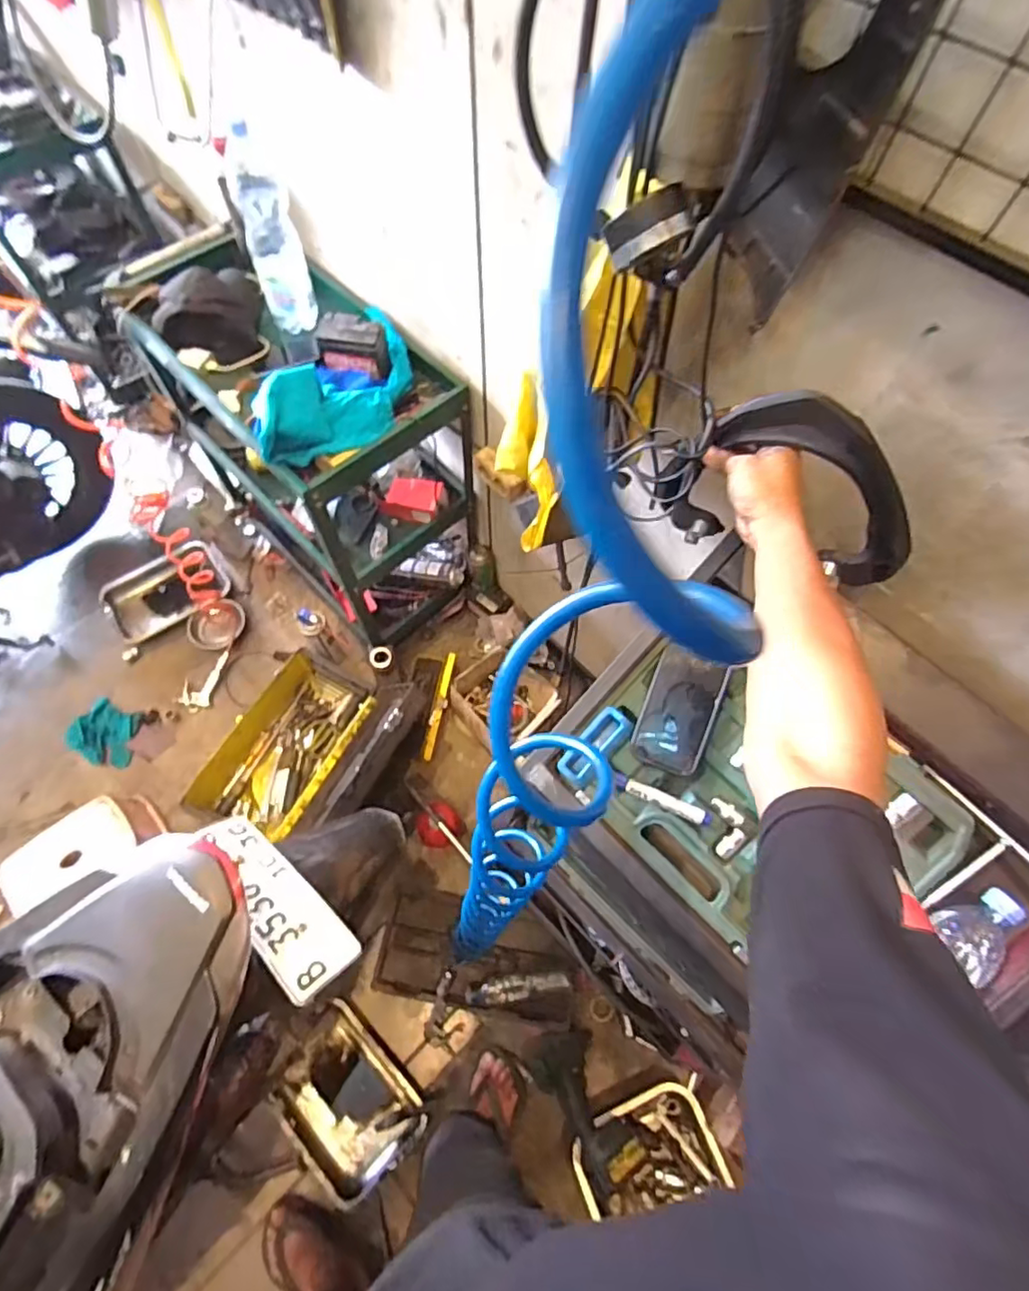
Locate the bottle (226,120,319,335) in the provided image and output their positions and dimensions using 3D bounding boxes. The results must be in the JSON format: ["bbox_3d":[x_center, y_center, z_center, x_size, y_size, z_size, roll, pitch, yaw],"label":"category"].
[{"bbox_3d":[-0.423,-0.708,1.033,0.088,0.290,0.078,-12,66,-8],"label":"bottle"}]

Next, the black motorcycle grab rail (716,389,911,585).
[{"bbox_3d":[0.323,-0.143,0.580,0.282,0.117,0.039,38,63,-28],"label":"black motorcycle grab rail"}]

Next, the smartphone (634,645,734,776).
[{"bbox_3d":[0.190,0.077,0.679,0.077,0.007,0.136,21,100,24],"label":"smartphone"}]

